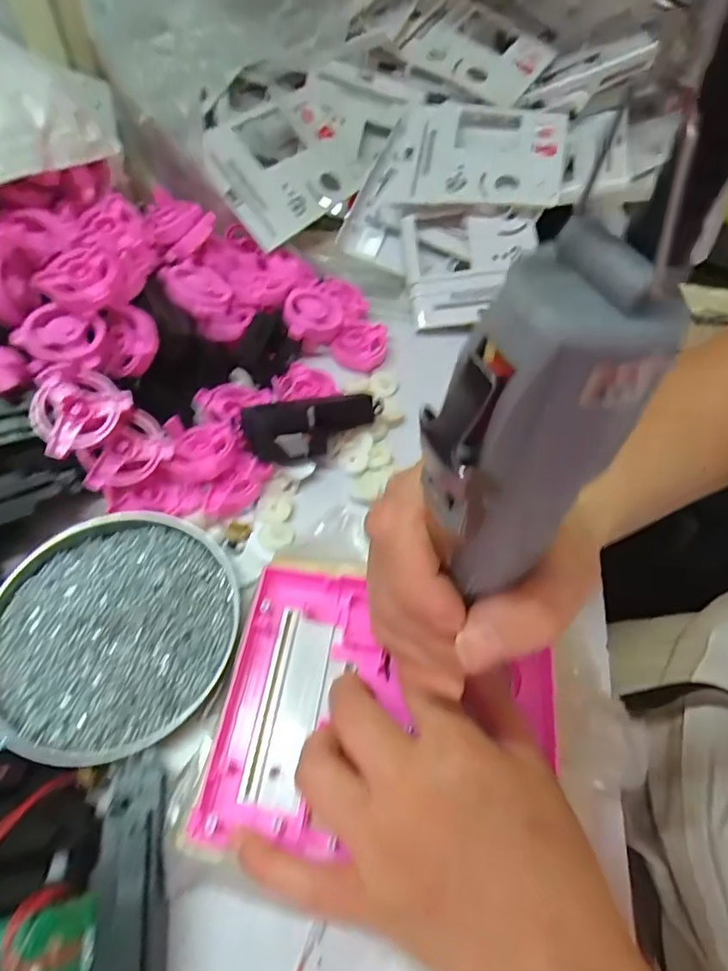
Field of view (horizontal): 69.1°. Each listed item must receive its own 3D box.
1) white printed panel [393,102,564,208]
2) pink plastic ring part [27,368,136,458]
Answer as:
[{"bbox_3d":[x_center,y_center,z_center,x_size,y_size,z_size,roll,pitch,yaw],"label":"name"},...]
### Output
[{"bbox_3d":[0.105,-0.302,0.483,0.152,0.016,0.117,7,69,7],"label":"white printed panel"},{"bbox_3d":[-0.182,-0.046,0.332,0.050,0.016,0.055,38,69,-3],"label":"pink plastic ring part"}]

